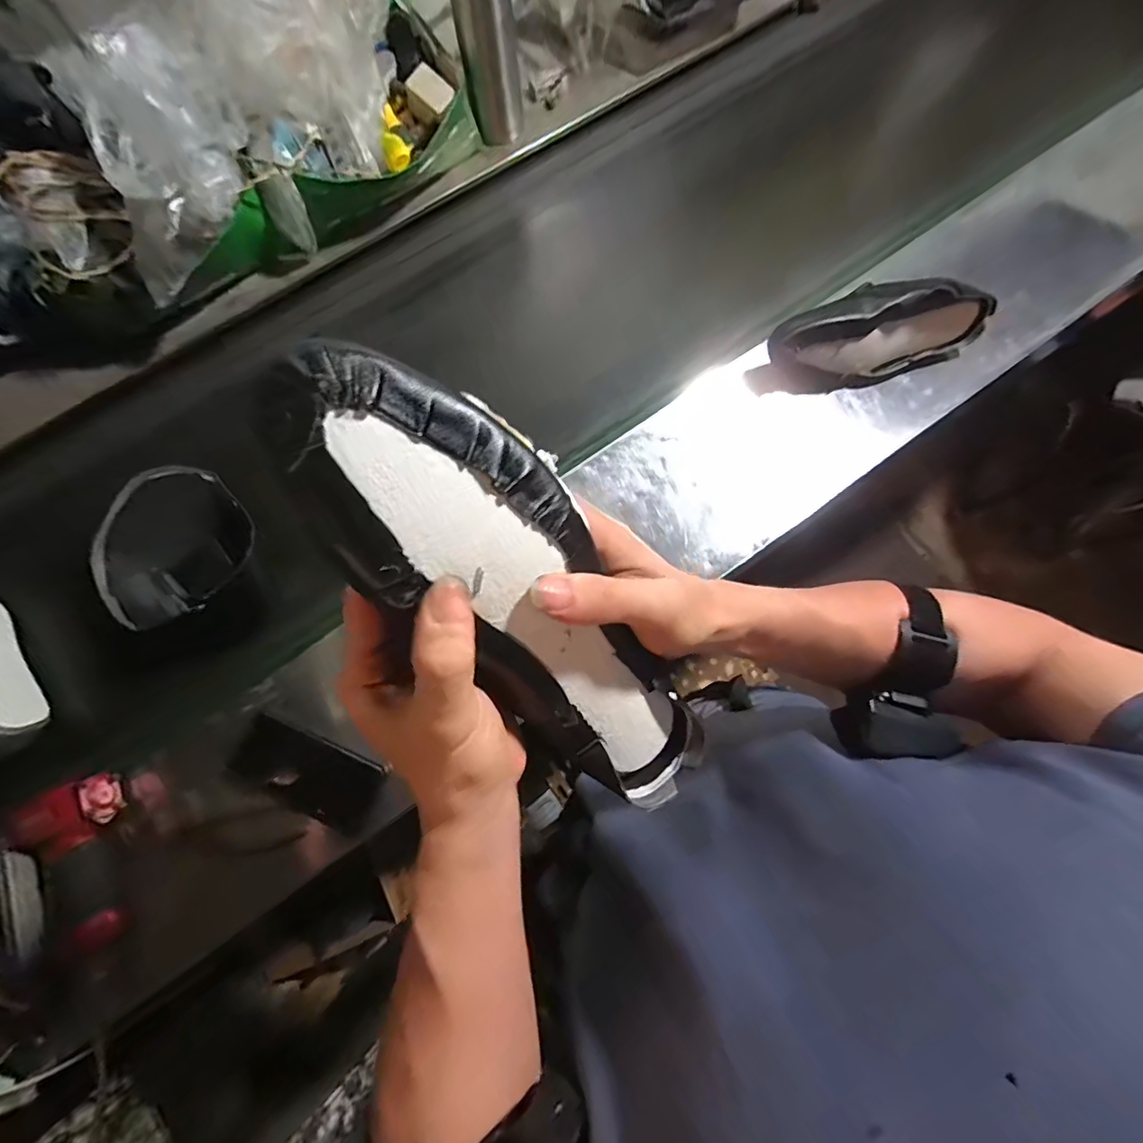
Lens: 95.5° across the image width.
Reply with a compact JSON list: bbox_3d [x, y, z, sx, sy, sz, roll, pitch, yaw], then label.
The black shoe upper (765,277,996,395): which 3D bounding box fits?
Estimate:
[{"bbox_3d":[0.393,-0.312,0.679,0.269,0.116,0.099,-15,79,-3],"label":"black shoe upper"}]

